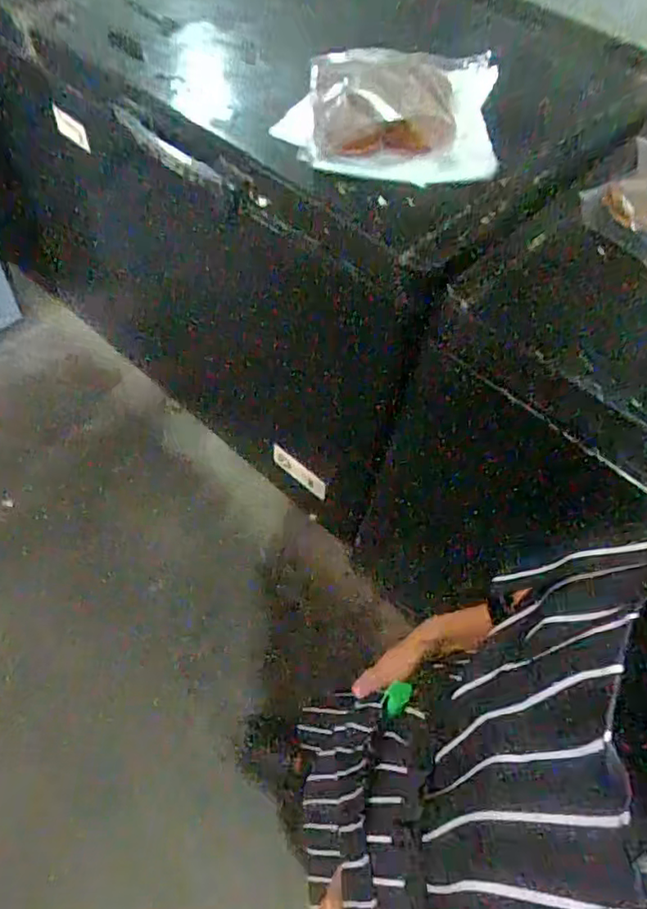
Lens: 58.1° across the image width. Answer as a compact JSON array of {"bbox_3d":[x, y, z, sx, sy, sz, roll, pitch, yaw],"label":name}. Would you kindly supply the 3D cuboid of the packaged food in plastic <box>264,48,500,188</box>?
[{"bbox_3d":[0.112,-0.545,0.904,0.319,0.082,0.352,5,54,0],"label":"packaged food in plastic"}]

